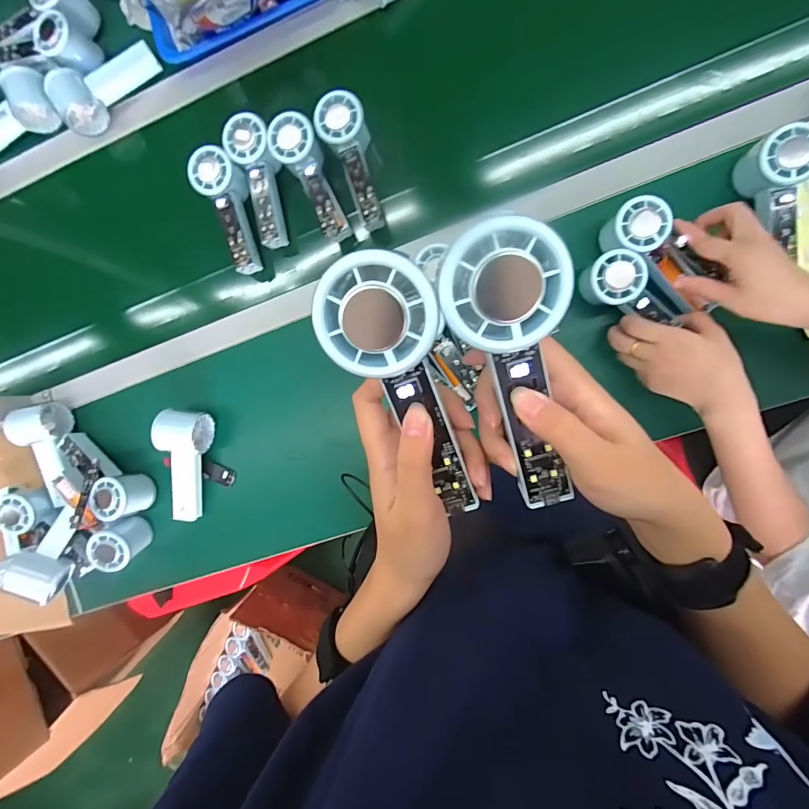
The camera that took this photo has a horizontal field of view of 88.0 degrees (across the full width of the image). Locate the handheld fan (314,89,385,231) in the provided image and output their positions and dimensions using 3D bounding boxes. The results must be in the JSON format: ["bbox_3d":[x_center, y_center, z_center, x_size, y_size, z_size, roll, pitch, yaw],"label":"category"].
[{"bbox_3d":[-0.058,-0.301,0.523,0.055,0.052,0.153,-22,89,9],"label":"handheld fan"}]

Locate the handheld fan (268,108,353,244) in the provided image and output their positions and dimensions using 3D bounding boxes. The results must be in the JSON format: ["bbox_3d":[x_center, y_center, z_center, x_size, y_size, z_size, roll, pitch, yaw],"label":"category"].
[{"bbox_3d":[-0.115,-0.286,0.533,0.050,0.051,0.149,-27,88,9],"label":"handheld fan"}]

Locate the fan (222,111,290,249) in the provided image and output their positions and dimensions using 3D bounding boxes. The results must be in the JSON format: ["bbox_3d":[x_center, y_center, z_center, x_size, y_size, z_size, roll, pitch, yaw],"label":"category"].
[{"bbox_3d":[-0.187,-0.289,0.550,0.052,0.039,0.158,-11,104,9],"label":"fan"}]

